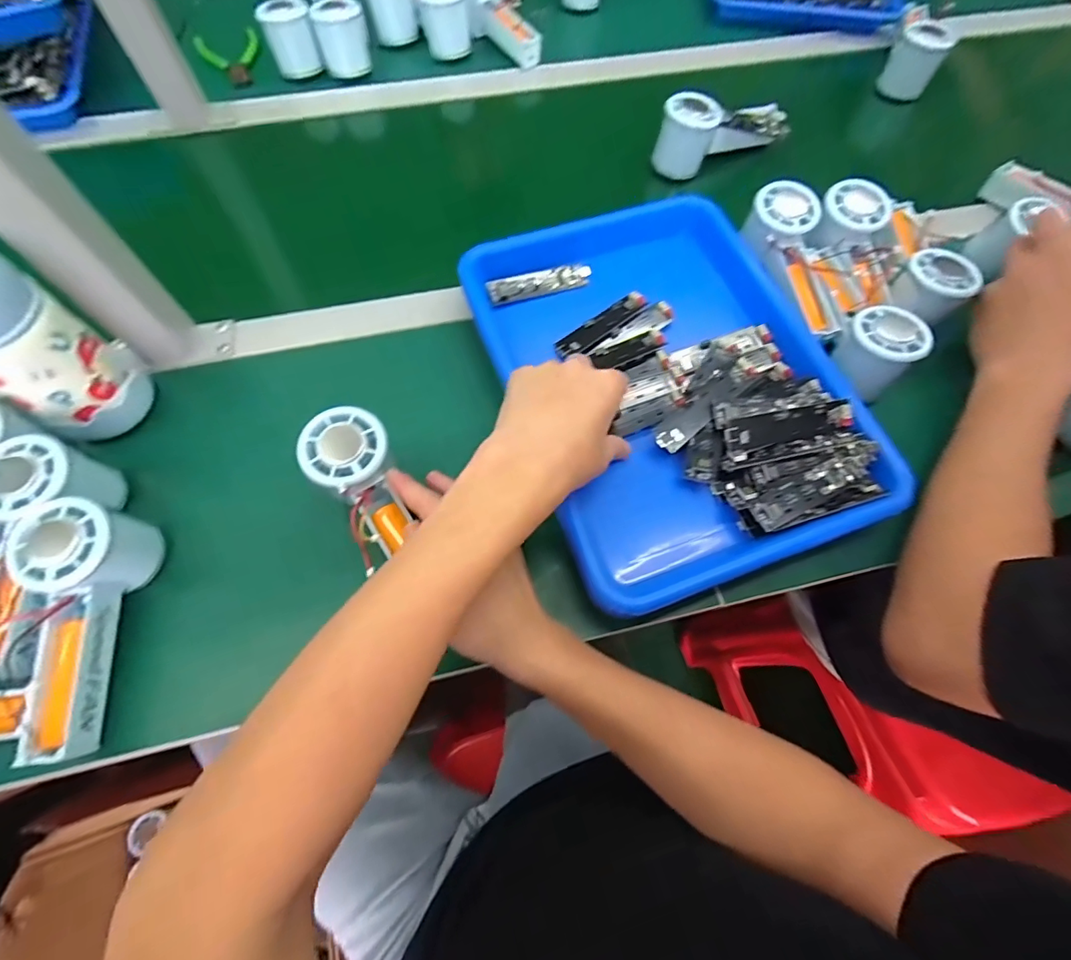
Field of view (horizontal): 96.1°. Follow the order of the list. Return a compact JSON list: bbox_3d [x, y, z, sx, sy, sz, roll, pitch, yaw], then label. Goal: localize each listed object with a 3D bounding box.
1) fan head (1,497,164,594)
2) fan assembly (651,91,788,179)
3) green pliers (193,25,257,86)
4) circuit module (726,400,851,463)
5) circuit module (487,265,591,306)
[{"bbox_3d":[-0.288,0.048,0.313,0.059,0.053,0.055,7,67,1],"label":"fan head"},{"bbox_3d":[0.200,-0.379,0.517,0.148,0.062,0.048,-22,70,-10],"label":"fan assembly"},{"bbox_3d":[-0.380,-0.538,0.605,0.073,0.009,0.130,-26,70,-12],"label":"green pliers"},{"bbox_3d":[0.185,-0.040,0.351,0.092,0.012,0.026,-16,69,-8],"label":"circuit module"},{"bbox_3d":[0.003,-0.177,0.431,0.092,0.013,0.025,-17,69,-9],"label":"circuit module"}]

